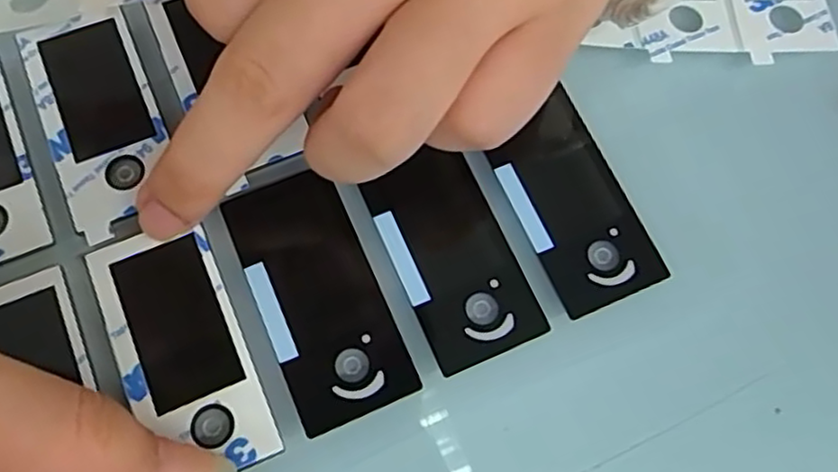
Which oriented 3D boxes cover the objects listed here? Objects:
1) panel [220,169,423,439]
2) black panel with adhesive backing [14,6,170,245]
[{"bbox_3d":[-0.024,0.013,0.157,0.027,0.004,0.058,-23,74,-10],"label":"panel"},{"bbox_3d":[-0.080,-0.030,0.169,0.027,0.004,0.059,-23,74,-10],"label":"black panel with adhesive backing"}]

